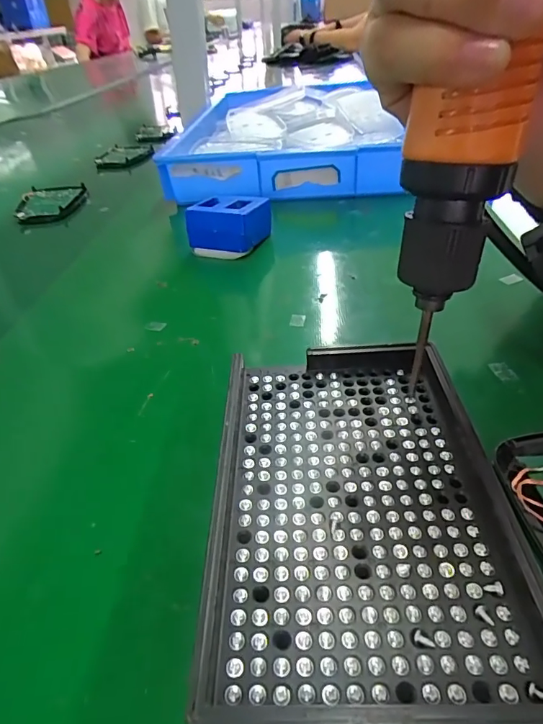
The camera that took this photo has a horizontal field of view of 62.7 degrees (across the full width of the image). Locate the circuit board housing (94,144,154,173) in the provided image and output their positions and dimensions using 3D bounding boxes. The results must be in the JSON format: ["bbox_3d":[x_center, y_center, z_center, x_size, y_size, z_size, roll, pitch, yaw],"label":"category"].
[{"bbox_3d":[-0.203,-0.288,0.625,0.068,0.020,0.090,-6,38,-5],"label":"circuit board housing"}]

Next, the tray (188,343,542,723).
[{"bbox_3d":[0.029,0.044,0.156,0.095,0.022,0.140,-1,38,1],"label":"tray"}]

